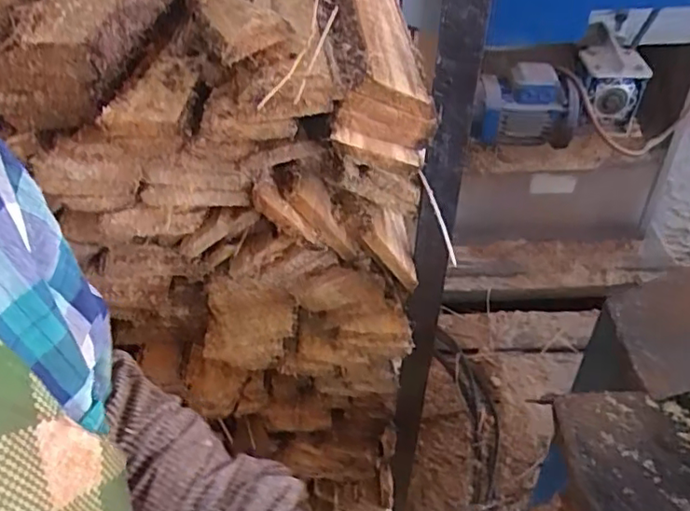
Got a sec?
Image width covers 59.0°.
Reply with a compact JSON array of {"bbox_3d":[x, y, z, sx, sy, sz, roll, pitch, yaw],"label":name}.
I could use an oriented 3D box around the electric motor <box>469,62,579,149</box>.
[{"bbox_3d":[0.370,-0.311,1.293,0.213,0.146,0.126,-4,43,-1],"label":"electric motor"}]

